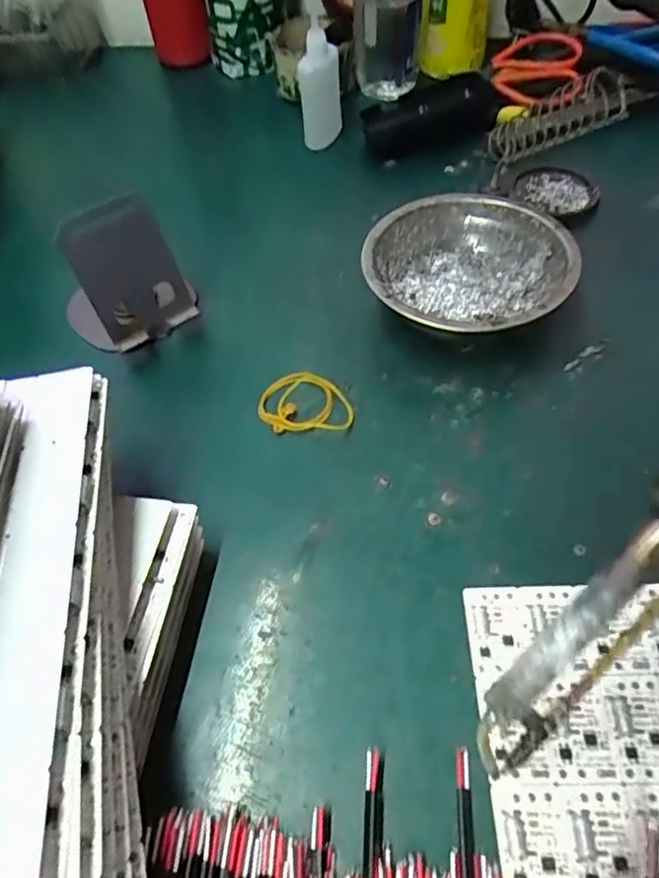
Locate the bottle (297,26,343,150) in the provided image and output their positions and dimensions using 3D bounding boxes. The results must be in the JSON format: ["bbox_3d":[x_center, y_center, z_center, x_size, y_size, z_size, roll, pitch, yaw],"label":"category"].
[{"bbox_3d":[-0.007,-0.285,0.484,0.034,0.095,0.025,-4,55,1],"label":"bottle"}]

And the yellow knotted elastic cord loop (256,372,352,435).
[{"bbox_3d":[-0.014,-0.023,0.344,0.055,0.008,0.042,1,55,5],"label":"yellow knotted elastic cord loop"}]

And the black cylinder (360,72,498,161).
[{"bbox_3d":[0.082,-0.271,0.482,0.108,0.040,0.051,-12,53,10],"label":"black cylinder"}]

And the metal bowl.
[{"bbox_3d":[0.084,-0.101,0.366,0.120,0.048,0.117,1,55,4],"label":"metal bowl"}]

